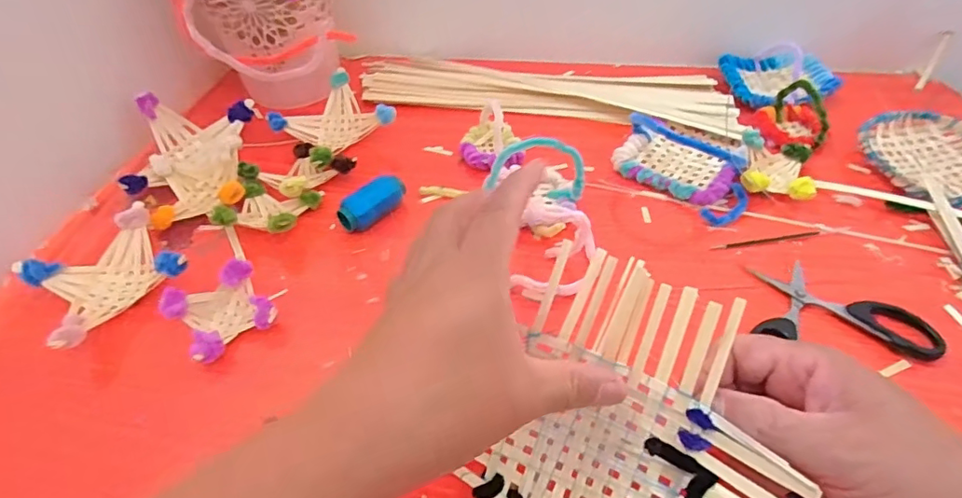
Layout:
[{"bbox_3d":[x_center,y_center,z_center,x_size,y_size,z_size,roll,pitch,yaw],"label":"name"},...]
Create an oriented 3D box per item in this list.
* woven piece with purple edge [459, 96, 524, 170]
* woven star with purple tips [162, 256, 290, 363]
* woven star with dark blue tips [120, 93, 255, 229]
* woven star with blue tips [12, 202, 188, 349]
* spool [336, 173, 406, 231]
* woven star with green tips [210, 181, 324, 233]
[{"bbox_3d":[0.009,-0.098,0.454,0.054,0.035,0.063,-1,48,1],"label":"woven piece with purple edge"},{"bbox_3d":[-0.162,0.039,0.339,0.056,0.028,0.050,-34,55,-26],"label":"woven star with purple tips"},{"bbox_3d":[-0.233,-0.075,0.431,0.090,0.043,0.137,-5,48,-3],"label":"woven star with dark blue tips"},{"bbox_3d":[-0.245,0.020,0.355,0.079,0.032,0.082,34,57,28],"label":"woven star with blue tips"},{"bbox_3d":[-0.081,-0.032,0.405,0.025,0.024,0.054,29,55,24],"label":"spool"},{"bbox_3d":[-0.159,-0.029,0.403,0.060,0.028,0.058,4,48,5],"label":"woven star with green tips"}]

